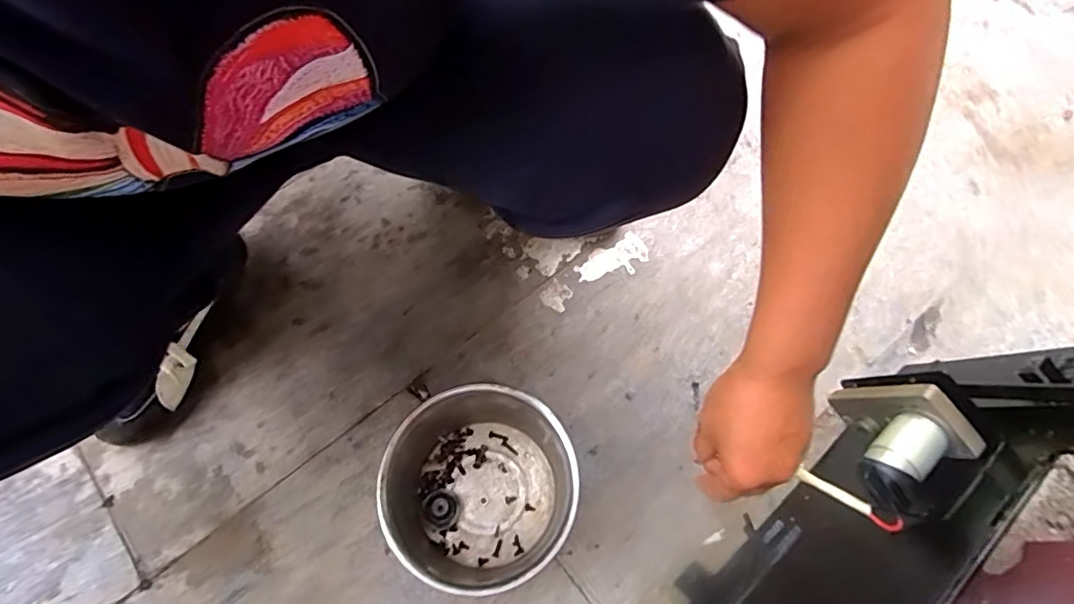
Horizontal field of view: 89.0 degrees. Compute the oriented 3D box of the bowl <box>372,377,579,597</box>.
[{"bbox_3d":[-0.044,0.167,0.486,0.156,0.112,0.147,-42,75,-16],"label":"bowl"}]

